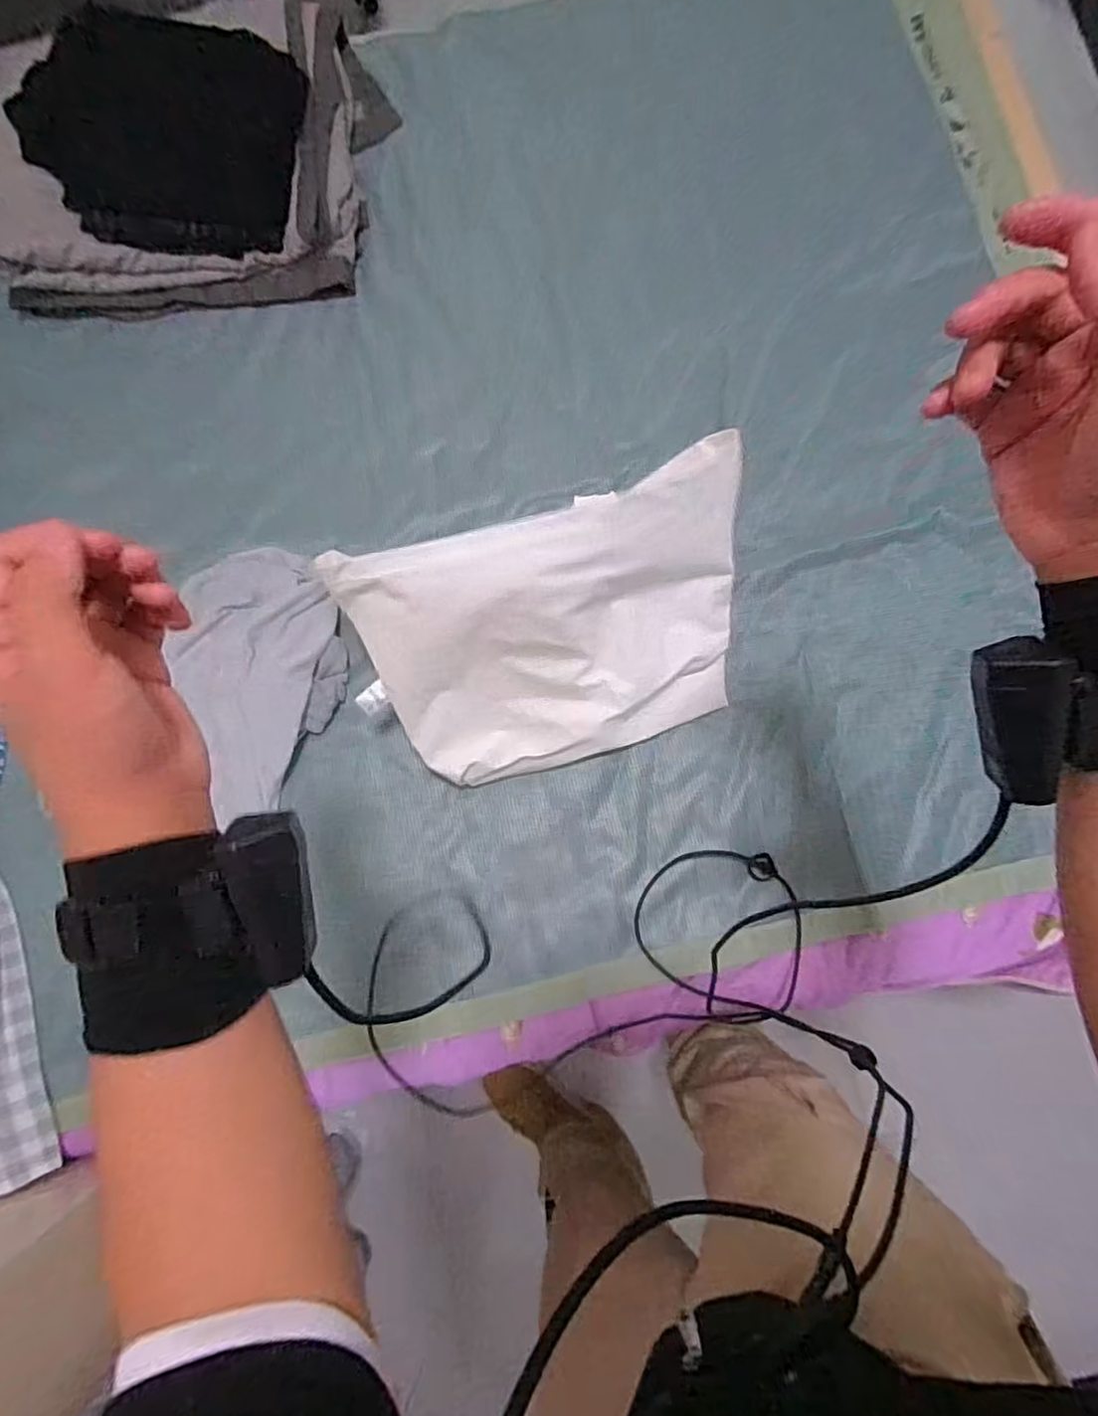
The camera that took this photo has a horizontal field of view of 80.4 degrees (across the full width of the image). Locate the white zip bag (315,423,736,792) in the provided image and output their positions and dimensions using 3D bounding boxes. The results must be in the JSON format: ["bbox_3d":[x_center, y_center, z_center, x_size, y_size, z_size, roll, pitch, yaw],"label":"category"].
[{"bbox_3d":[0.013,-0.069,0.713,0.413,0.314,0.056,-17,40,-1],"label":"white zip bag"}]

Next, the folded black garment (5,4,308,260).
[{"bbox_3d":[-0.524,-0.775,0.882,0.363,0.048,0.280,2,104,-6],"label":"folded black garment"}]

